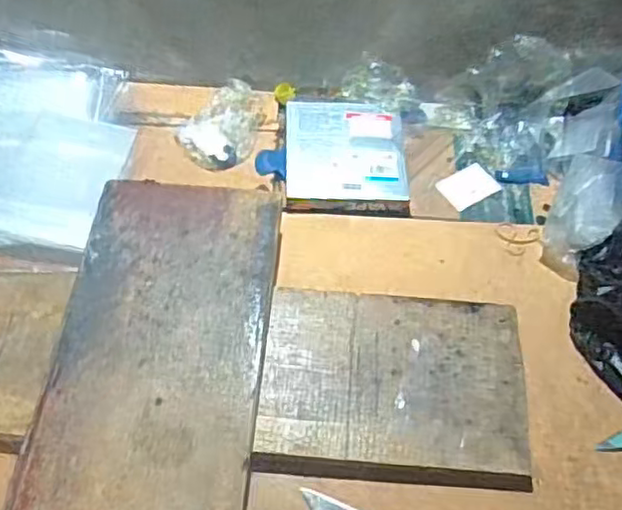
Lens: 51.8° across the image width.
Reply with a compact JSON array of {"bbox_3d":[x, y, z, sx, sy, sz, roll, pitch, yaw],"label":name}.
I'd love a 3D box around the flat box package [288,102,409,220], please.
[{"bbox_3d":[0.040,-0.114,0.738,0.134,0.032,0.145,0,59,-2],"label":"flat box package"}]

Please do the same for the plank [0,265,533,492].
[{"bbox_3d":[-0.147,0.098,0.581,0.685,0.023,0.170,5,57,-1],"label":"plank"}]

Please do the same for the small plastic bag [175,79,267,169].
[{"bbox_3d":[-0.098,-0.157,0.766,0.088,0.021,0.121,31,63,16],"label":"small plastic bag"}]

